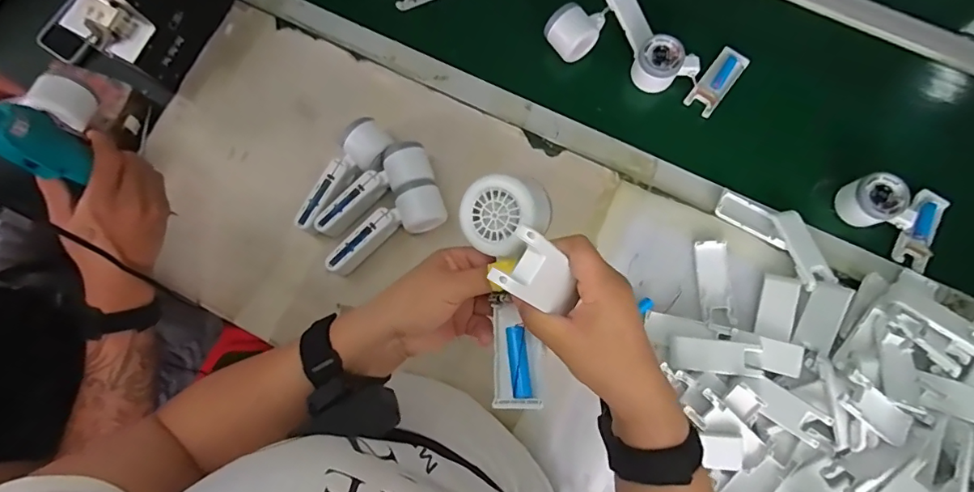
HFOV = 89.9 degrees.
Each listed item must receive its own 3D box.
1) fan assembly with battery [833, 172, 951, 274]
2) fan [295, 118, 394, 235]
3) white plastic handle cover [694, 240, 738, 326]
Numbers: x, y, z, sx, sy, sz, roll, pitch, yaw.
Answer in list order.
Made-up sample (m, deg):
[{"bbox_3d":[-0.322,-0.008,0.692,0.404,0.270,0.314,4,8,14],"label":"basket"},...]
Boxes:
[{"bbox_3d":[0.524,-0.048,0.620,0.129,0.062,0.101,35,81,8],"label":"fan assembly with battery"},{"bbox_3d":[-0.192,-0.088,0.649,0.058,0.053,0.167,37,81,8],"label":"fan"},{"bbox_3d":[0.290,0.046,0.623,0.039,0.008,0.103,0,78,1],"label":"white plastic handle cover"}]

